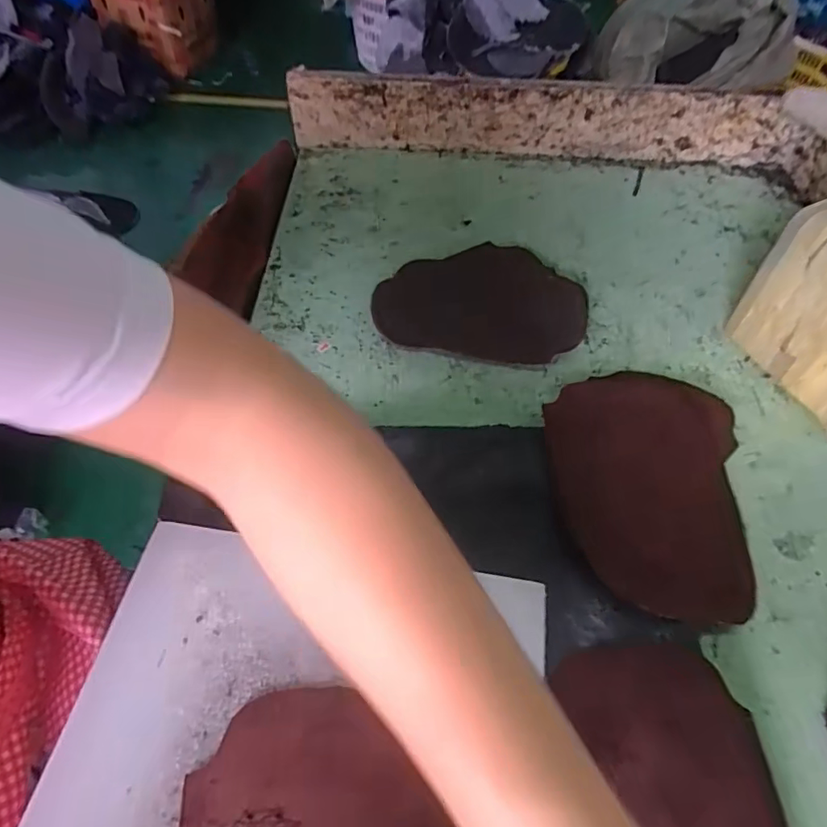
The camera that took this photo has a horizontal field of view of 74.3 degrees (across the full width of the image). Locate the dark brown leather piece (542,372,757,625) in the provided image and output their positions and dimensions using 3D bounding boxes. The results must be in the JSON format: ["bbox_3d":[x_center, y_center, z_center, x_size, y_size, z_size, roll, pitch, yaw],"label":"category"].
[{"bbox_3d":[0.145,0.040,0.342,0.124,0.036,0.168,10,55,3],"label":"dark brown leather piece"}]

